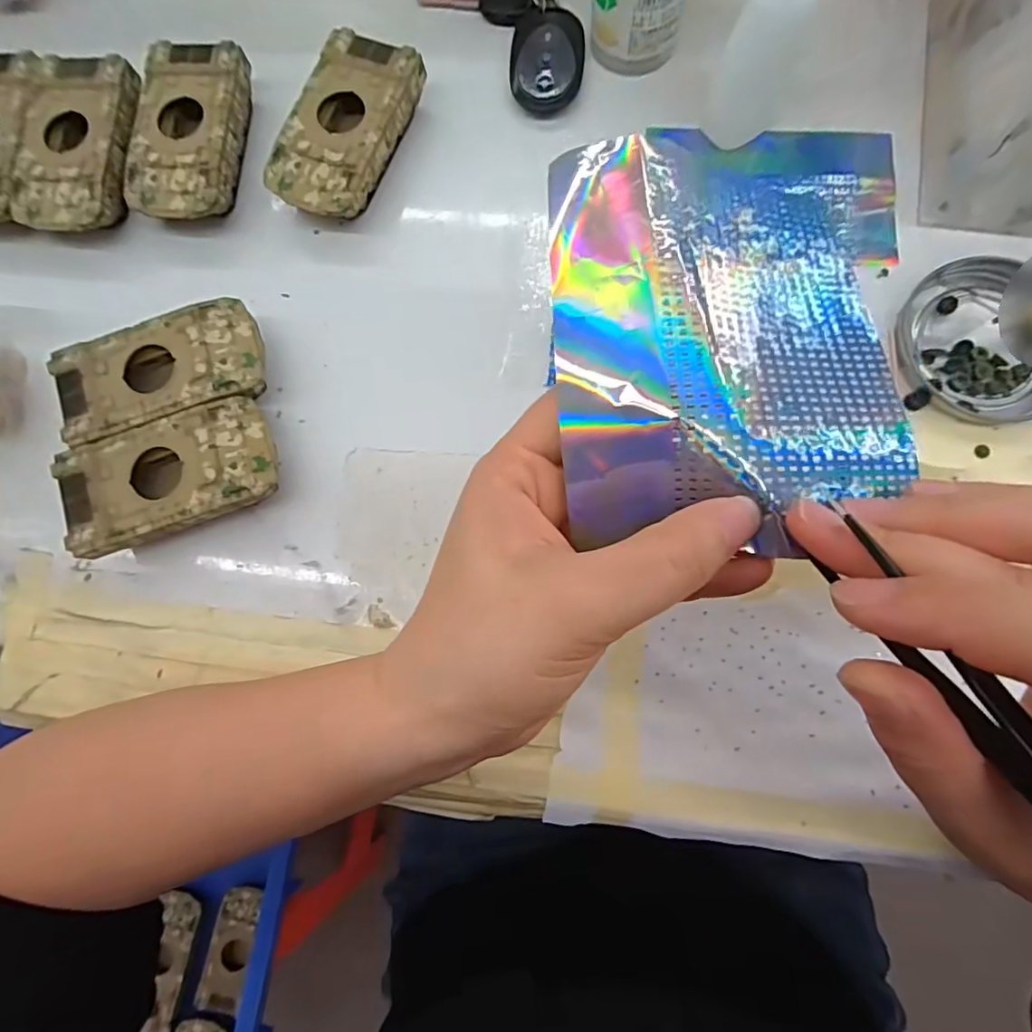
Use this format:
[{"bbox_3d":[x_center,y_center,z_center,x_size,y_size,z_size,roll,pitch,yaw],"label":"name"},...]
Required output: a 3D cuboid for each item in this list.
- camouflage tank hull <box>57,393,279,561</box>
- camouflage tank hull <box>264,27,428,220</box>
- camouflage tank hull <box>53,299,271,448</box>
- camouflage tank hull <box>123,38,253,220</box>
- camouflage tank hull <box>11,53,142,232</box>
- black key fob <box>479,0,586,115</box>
[{"bbox_3d":[-0.159,-0.018,0.253,0.096,0.025,0.051,-19,80,1],"label":"camouflage tank hull"},{"bbox_3d":[-0.088,-0.198,0.279,0.051,0.025,0.094,20,83,7],"label":"camouflage tank hull"},{"bbox_3d":[-0.169,-0.068,0.262,0.096,0.025,0.051,-19,80,1],"label":"camouflage tank hull"},{"bbox_3d":[-0.170,-0.199,0.283,0.051,0.024,0.095,1,81,4],"label":"camouflage tank hull"},{"bbox_3d":[-0.231,-0.195,0.287,0.057,0.025,0.096,-2,81,4],"label":"camouflage tank hull"},{"bbox_3d":[0.011,-0.263,0.291,0.044,0.013,0.088,-18,80,1],"label":"black key fob"}]

